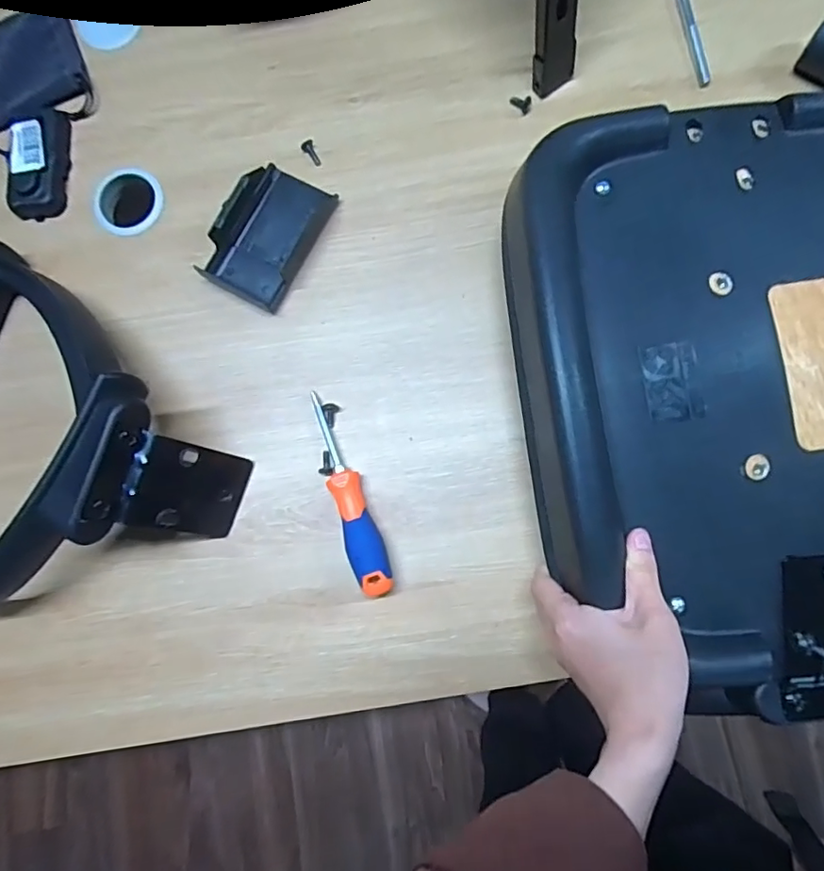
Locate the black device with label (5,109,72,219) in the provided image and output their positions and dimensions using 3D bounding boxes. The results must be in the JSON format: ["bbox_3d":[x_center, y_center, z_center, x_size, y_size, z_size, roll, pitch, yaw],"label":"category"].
[{"bbox_3d":[-0.358,-0.263,0.523,0.044,0.024,0.106,2,83,3],"label":"black device with label"}]

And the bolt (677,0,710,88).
[{"bbox_3d":[0.264,-0.392,0.518,0.012,0.014,0.124,-10,83,2],"label":"bolt"}]

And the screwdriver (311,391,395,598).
[{"bbox_3d":[-0.055,0.049,0.467,0.028,0.032,0.179,-20,82,0],"label":"screwdriver"}]

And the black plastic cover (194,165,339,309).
[{"bbox_3d":[-0.129,-0.186,0.500,0.083,0.034,0.125,28,85,6],"label":"black plastic cover"}]

